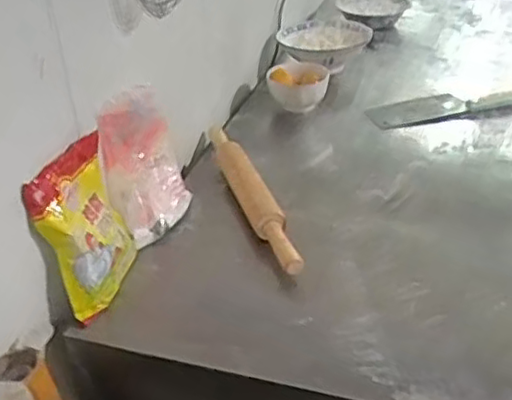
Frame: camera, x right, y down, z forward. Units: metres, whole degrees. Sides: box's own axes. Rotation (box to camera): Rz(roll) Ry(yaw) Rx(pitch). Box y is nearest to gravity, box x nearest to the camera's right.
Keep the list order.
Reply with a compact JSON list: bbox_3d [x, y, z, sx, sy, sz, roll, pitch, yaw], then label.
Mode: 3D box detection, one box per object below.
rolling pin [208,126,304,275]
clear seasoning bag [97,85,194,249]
[{"bbox_3d":[-0.014,-0.022,0.979,0.040,0.049,0.394,-13,33,-14],"label":"rolling pin"},{"bbox_3d":[-0.142,-0.051,0.906,0.070,0.188,0.160,1,32,9],"label":"clear seasoning bag"}]

